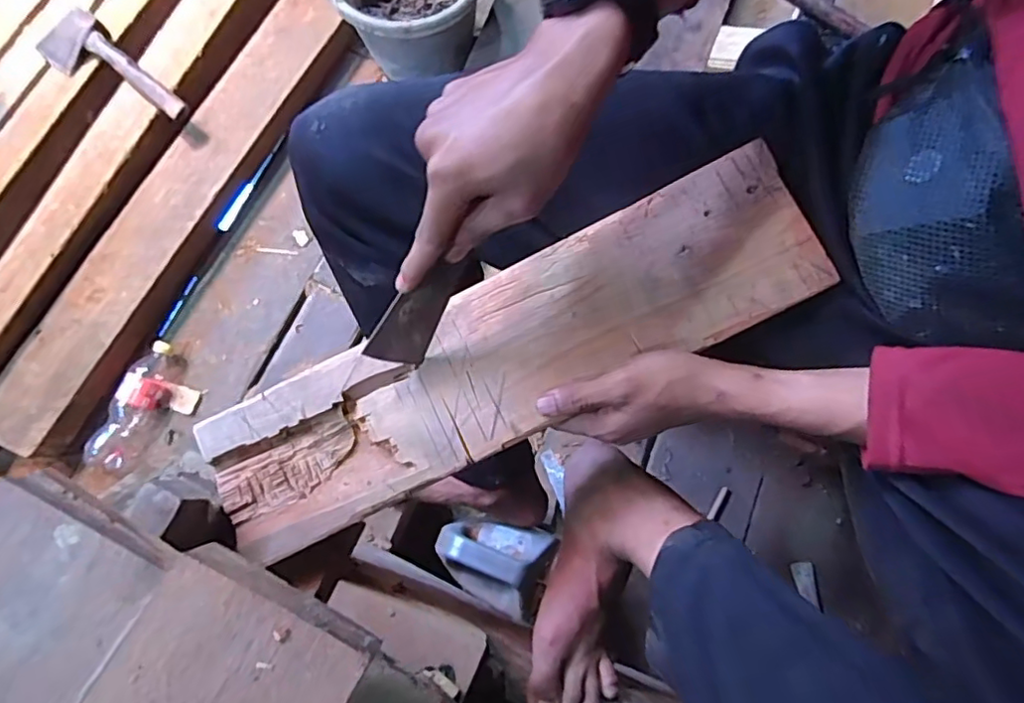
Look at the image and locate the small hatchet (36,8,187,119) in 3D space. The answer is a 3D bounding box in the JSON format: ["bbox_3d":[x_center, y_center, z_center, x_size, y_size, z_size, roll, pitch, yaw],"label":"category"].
[{"bbox_3d":[-0.679,-0.468,0.993,0.249,0.040,0.106,43,79,6],"label":"small hatchet"}]

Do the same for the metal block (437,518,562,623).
[{"bbox_3d":[-0.027,0.264,0.739,0.143,0.071,0.106,16,77,0],"label":"metal block"}]

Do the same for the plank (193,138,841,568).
[{"bbox_3d":[-0.003,0.002,0.437,0.465,0.020,0.115,-27,76,2],"label":"plank"}]

